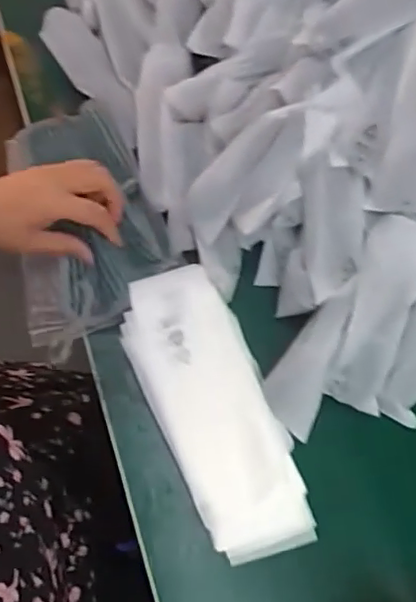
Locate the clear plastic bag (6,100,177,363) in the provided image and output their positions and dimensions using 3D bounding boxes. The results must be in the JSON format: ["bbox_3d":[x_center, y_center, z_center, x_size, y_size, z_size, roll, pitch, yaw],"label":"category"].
[{"bbox_3d":[-0.109,-0.072,0.521,0.130,0.039,0.227,-16,70,0],"label":"clear plastic bag"}]

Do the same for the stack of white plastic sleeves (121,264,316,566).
[{"bbox_3d":[0.004,0.086,0.464,0.090,0.019,0.228,-23,78,-5],"label":"stack of white plastic sleeves"}]

